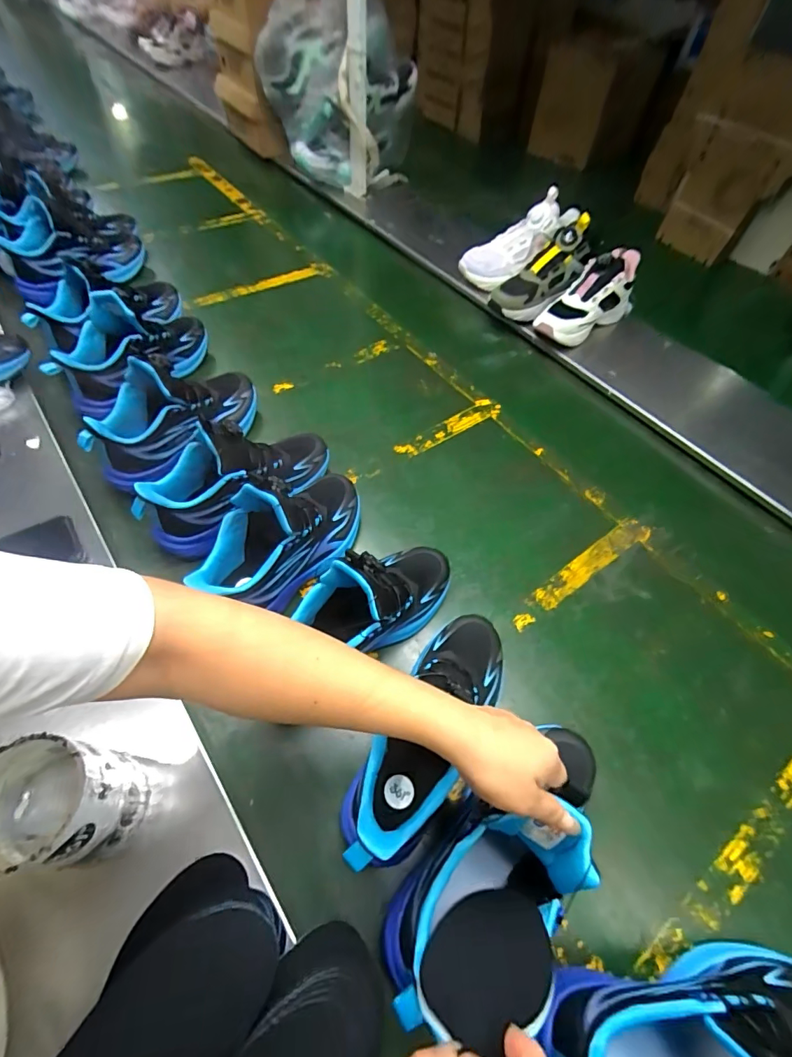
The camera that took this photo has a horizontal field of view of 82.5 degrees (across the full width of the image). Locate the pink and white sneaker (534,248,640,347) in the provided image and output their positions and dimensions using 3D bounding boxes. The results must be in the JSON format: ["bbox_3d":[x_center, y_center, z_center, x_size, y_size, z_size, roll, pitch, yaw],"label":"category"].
[{"bbox_3d":[0.369,-0.436,0.870,0.261,0.128,0.083,-38,66,-24],"label":"pink and white sneaker"}]

